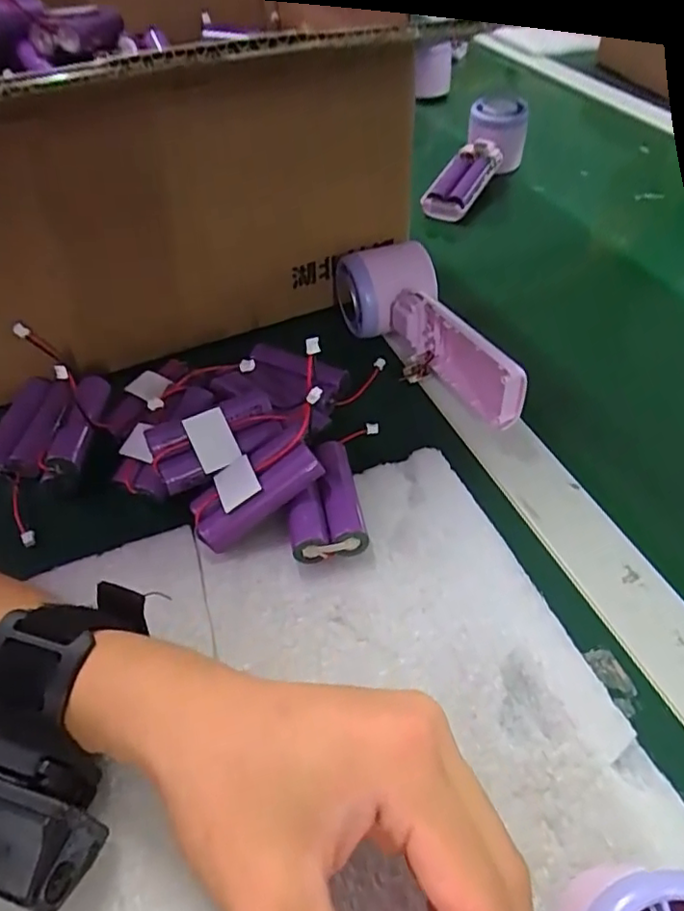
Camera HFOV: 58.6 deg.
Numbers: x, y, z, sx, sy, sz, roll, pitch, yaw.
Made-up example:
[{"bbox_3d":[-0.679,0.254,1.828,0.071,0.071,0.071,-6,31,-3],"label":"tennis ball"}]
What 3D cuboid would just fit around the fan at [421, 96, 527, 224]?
[{"bbox_3d":[0.132,-0.292,0.604,0.057,0.051,0.179,23,66,23],"label":"fan"}]

